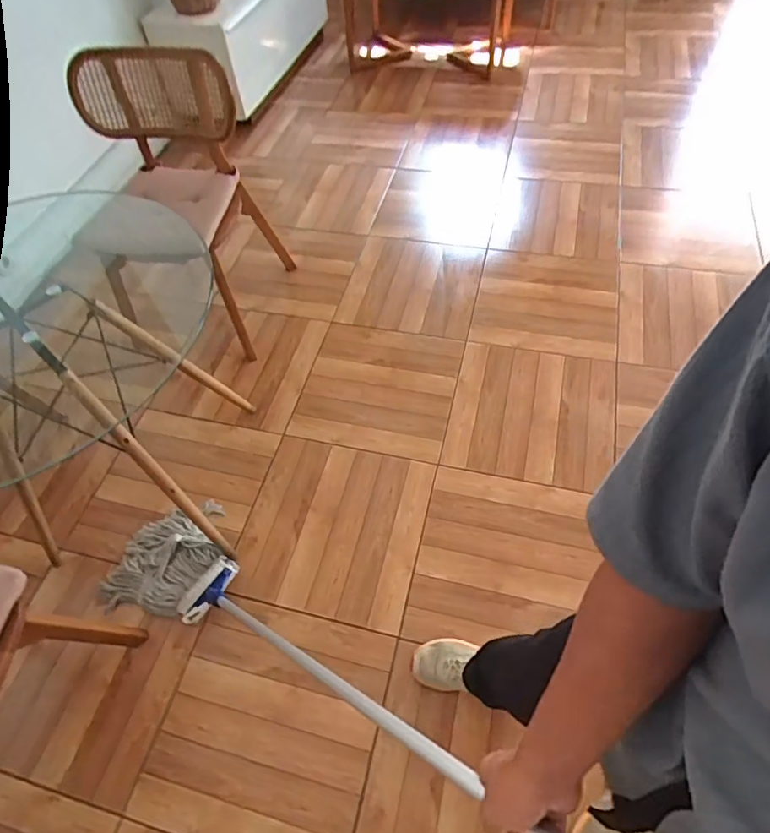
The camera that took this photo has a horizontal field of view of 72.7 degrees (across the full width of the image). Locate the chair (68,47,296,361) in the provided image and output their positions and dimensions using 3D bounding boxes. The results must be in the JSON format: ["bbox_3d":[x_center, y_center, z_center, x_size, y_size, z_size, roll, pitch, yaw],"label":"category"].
[{"bbox_3d":[-0.656,-0.589,1.613,0.494,0.825,0.512,0,56,4],"label":"chair"}]

